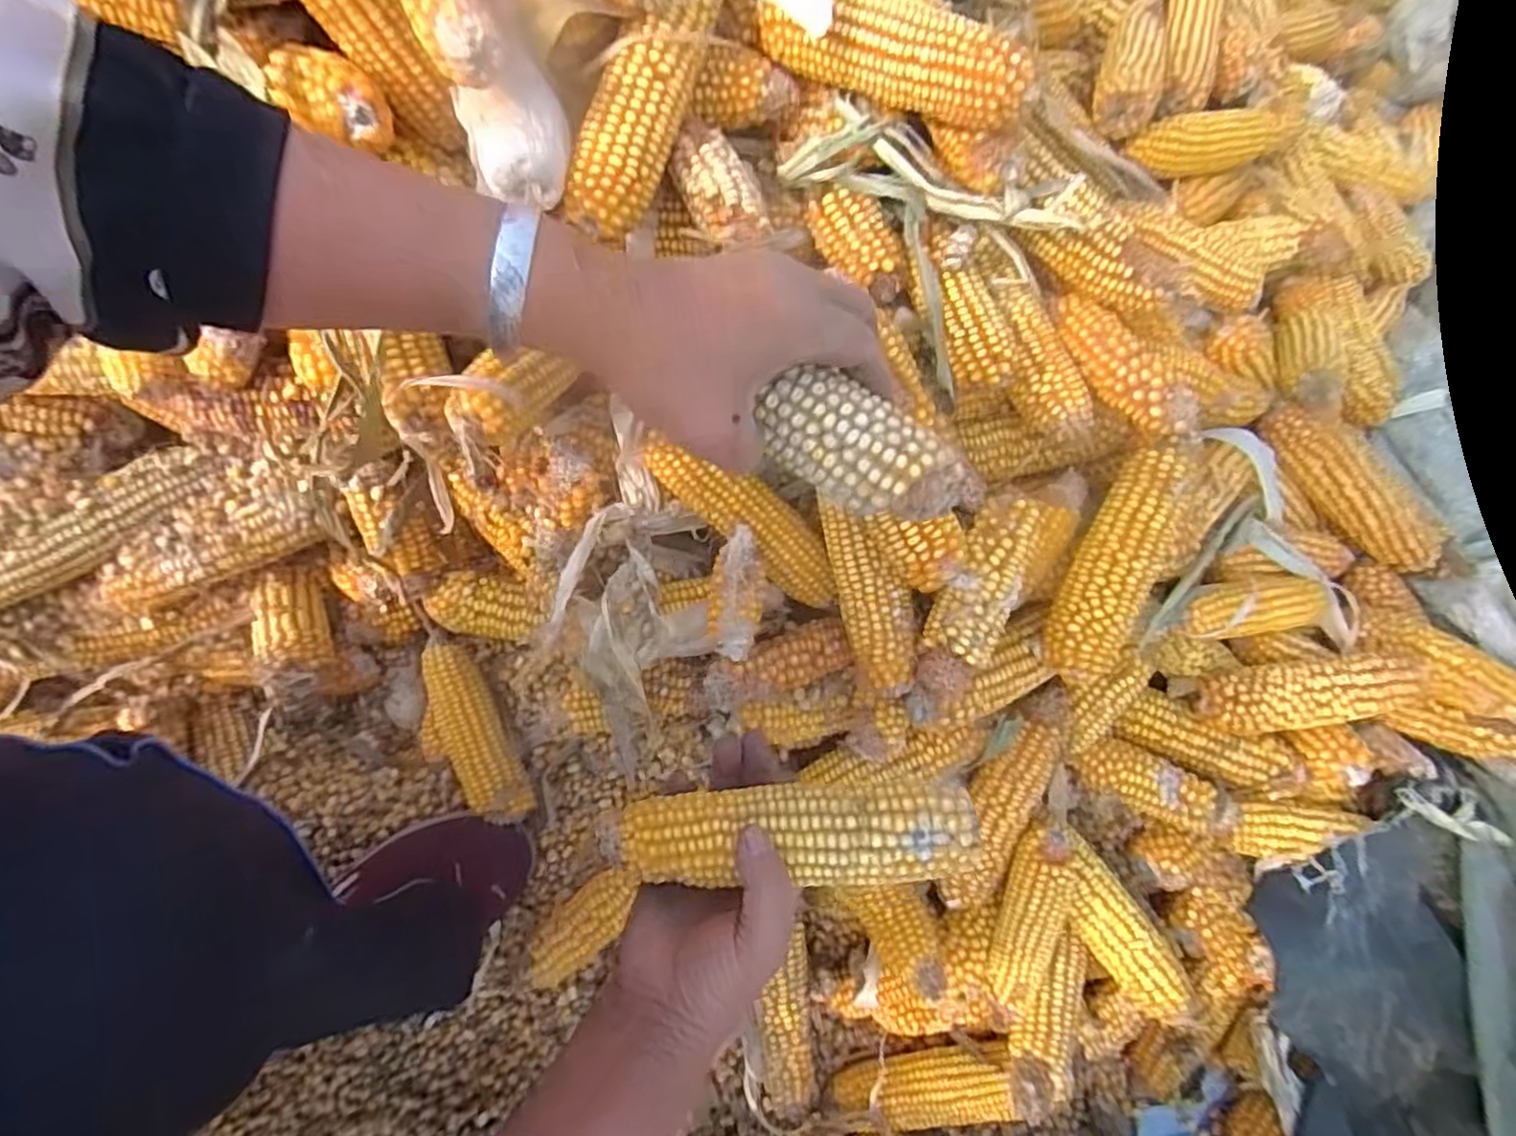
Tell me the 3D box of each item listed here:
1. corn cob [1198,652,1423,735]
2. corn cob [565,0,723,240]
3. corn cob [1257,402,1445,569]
[{"bbox_3d":[0.417,0.097,0.543,0.156,0.050,0.050,-7,69,-5],"label":"corn cob"},{"bbox_3d":[-0.063,-0.265,0.390,0.043,0.049,0.157,24,93,7],"label":"corn cob"},{"bbox_3d":[0.503,-0.070,0.594,0.204,0.046,0.056,37,71,-11],"label":"corn cob"}]

